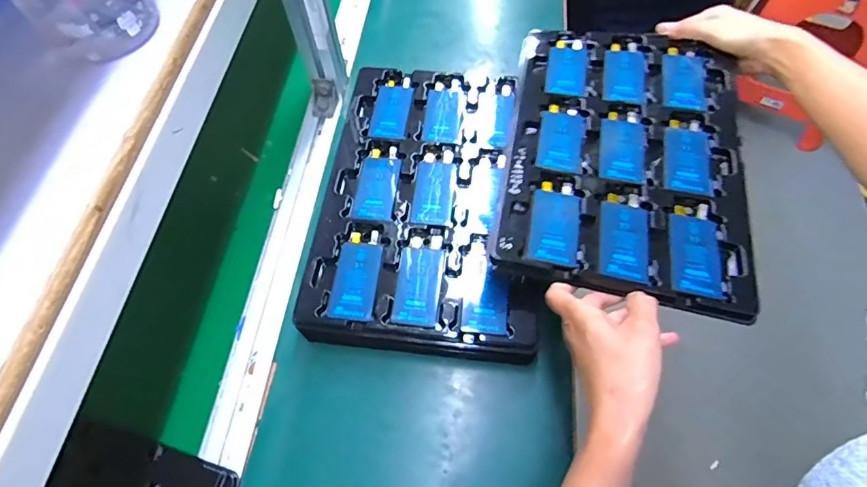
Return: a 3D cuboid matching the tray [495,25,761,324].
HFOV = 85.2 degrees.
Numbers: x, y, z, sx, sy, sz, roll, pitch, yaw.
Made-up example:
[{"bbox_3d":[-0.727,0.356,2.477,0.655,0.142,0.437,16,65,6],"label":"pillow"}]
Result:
[{"bbox_3d":[0.190,-0.100,0.472,0.221,0.022,0.327,11,64,8],"label":"tray"}]

